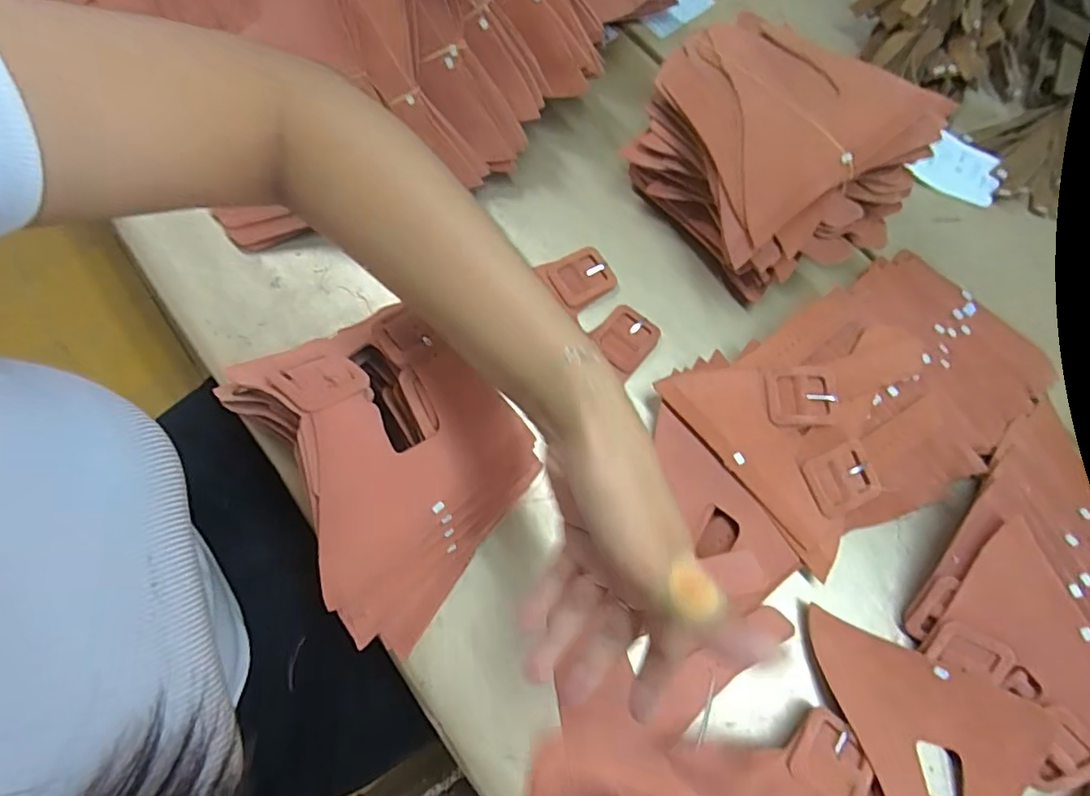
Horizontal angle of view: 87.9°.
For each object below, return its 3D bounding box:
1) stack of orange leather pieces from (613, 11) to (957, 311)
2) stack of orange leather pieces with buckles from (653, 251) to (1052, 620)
[{"bbox_3d":[0.183,-0.206,0.476,0.175,0.121,0.221,-31,75,-11],"label":"stack of orange leather pieces"},{"bbox_3d":[0.256,-0.001,0.453,0.321,0.037,0.180,-27,75,-10],"label":"stack of orange leather pieces with buckles"}]

